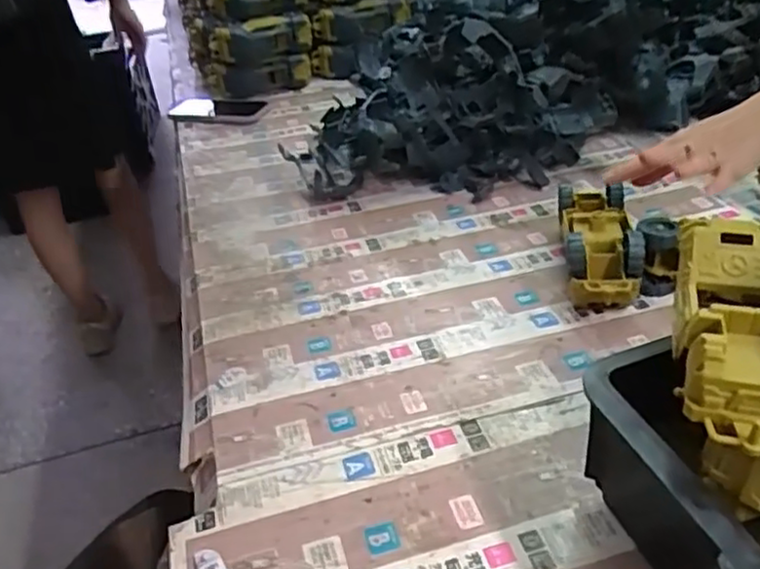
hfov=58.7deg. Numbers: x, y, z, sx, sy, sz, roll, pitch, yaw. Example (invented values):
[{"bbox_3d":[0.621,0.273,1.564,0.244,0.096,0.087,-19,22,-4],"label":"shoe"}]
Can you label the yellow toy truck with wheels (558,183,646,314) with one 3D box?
[{"bbox_3d":[0.197,-0.035,0.616,0.059,0.071,0.165,1,35,11],"label":"yellow toy truck with wheels"}]

